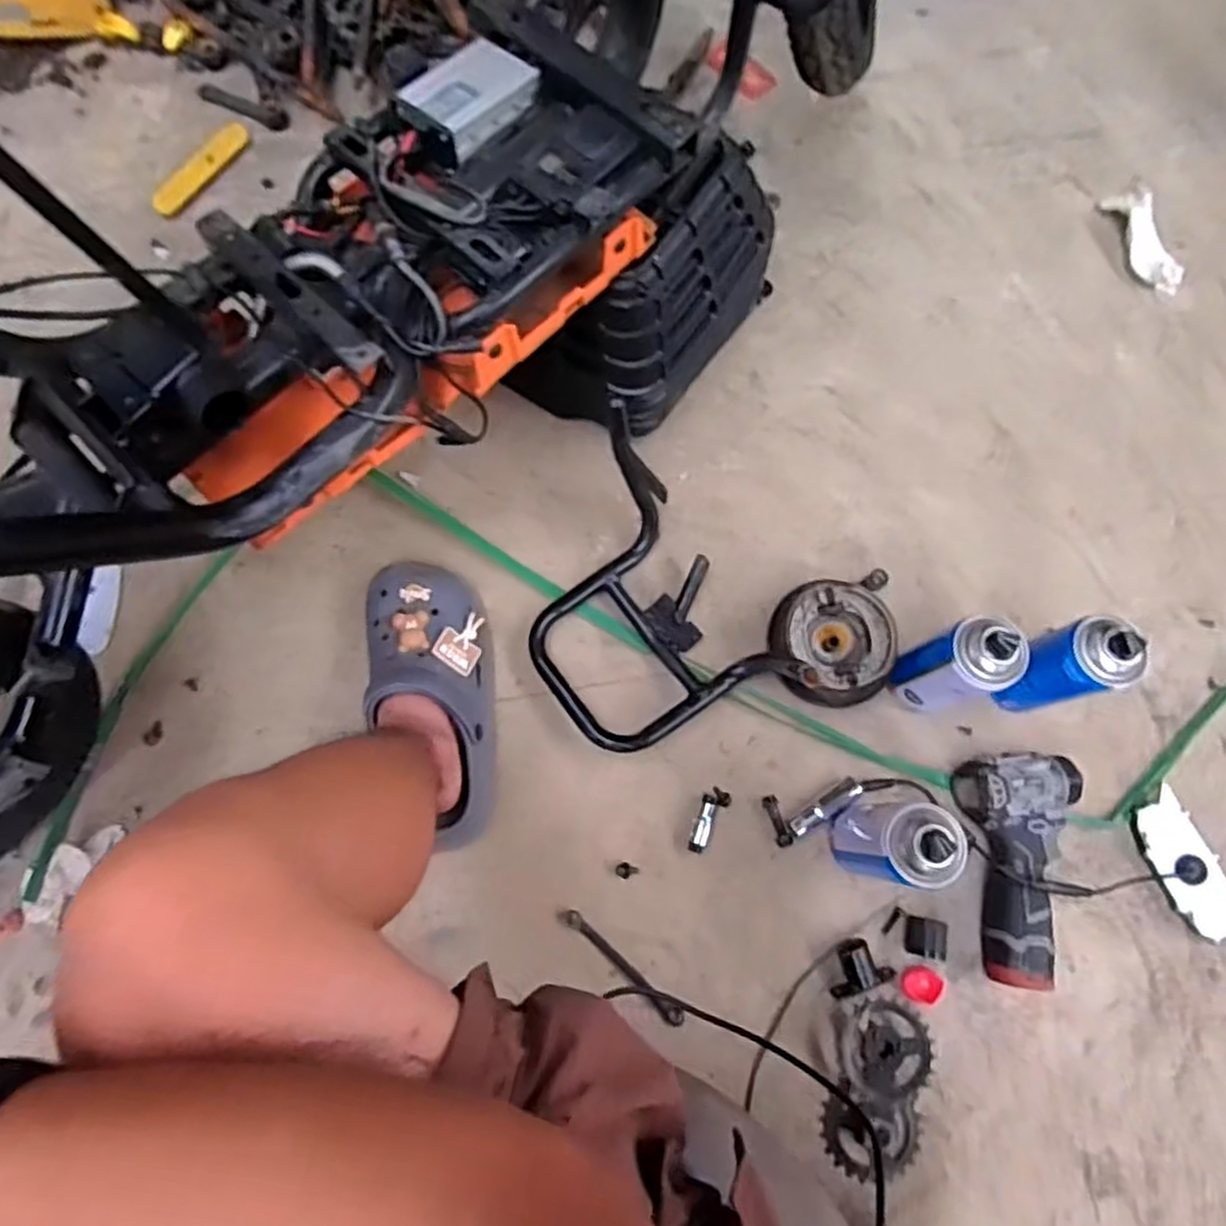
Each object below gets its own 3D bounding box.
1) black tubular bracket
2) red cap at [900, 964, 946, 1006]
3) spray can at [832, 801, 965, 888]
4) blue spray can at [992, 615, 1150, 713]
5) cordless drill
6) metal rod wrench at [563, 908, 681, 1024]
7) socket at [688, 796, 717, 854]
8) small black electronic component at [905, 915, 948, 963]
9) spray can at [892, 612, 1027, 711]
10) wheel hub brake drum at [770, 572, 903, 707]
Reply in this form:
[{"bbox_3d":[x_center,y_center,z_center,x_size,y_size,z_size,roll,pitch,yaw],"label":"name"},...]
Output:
[{"bbox_3d":[0.023,-0.003,0.717,0.213,0.141,0.293,-35,79,-10],"label":"black tubular bracket"},{"bbox_3d":[0.286,0.343,0.703,0.038,0.012,0.031,26,76,5],"label":"red cap"},{"bbox_3d":[0.238,0.195,0.649,0.056,0.175,0.062,14,75,2],"label":"spray can"},{"bbox_3d":[0.399,0.052,0.697,0.067,0.170,0.059,-11,76,-4],"label":"blue spray can"},{"bbox_3d":[0.374,0.234,0.708,0.102,0.057,0.204,9,75,1],"label":"cordless drill"},{"bbox_3d":[0.010,0.326,0.698,0.137,0.004,0.016,40,78,9],"label":"metal rod wrench"},{"bbox_3d":[0.085,0.202,0.729,0.017,0.017,0.054,15,75,3],"label":"socket"},{"bbox_3d":[0.288,0.299,0.702,0.031,0.027,0.033,14,75,2],"label":"small black electronic component"},{"bbox_3d":[0.303,0.049,0.681,0.059,0.183,0.061,0,75,-1],"label":"spray can"},{"bbox_3d":[0.218,0.020,0.758,0.117,0.058,0.136,4,75,0],"label":"wheel hub brake drum"}]

